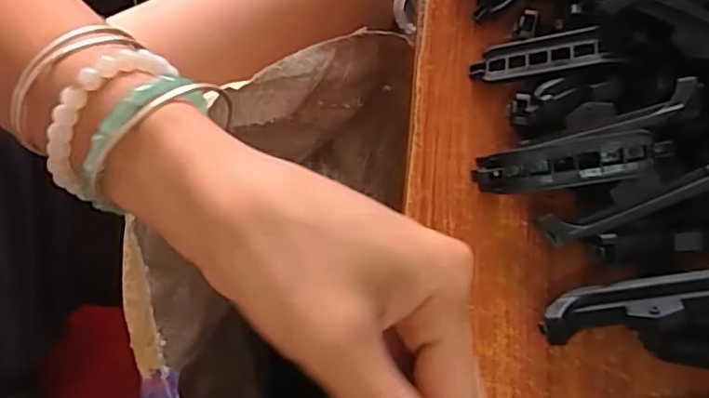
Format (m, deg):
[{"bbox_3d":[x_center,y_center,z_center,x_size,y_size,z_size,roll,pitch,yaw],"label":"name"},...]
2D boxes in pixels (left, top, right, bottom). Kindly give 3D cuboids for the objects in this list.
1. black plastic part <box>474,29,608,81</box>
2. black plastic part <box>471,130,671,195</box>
[{"bbox_3d":[0.080,-0.063,0.268,0.056,0.004,0.018,-5,73,27],"label":"black plastic part"},{"bbox_3d":[0.087,-0.014,0.249,0.074,0.009,0.019,-9,75,16],"label":"black plastic part"}]

